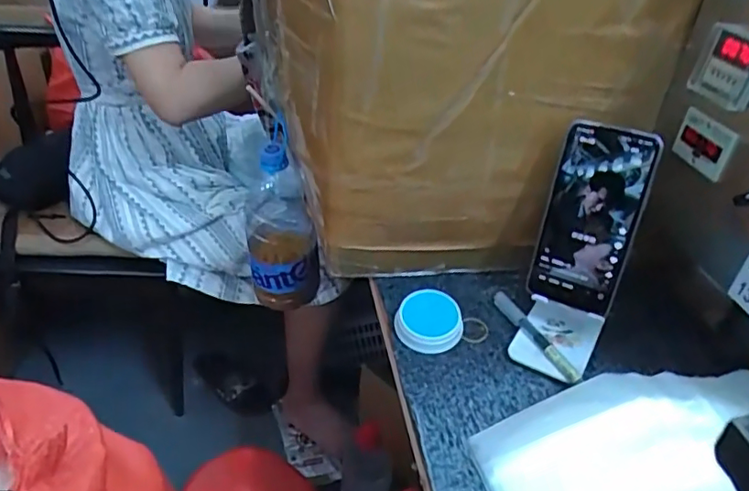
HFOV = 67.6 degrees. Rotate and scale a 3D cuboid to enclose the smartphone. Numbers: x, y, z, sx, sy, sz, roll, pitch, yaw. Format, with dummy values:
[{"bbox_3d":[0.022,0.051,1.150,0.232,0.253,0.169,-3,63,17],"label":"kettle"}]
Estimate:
[{"bbox_3d":[0.187,-0.021,0.487,0.076,0.163,0.008,19,23,25],"label":"smartphone"}]

